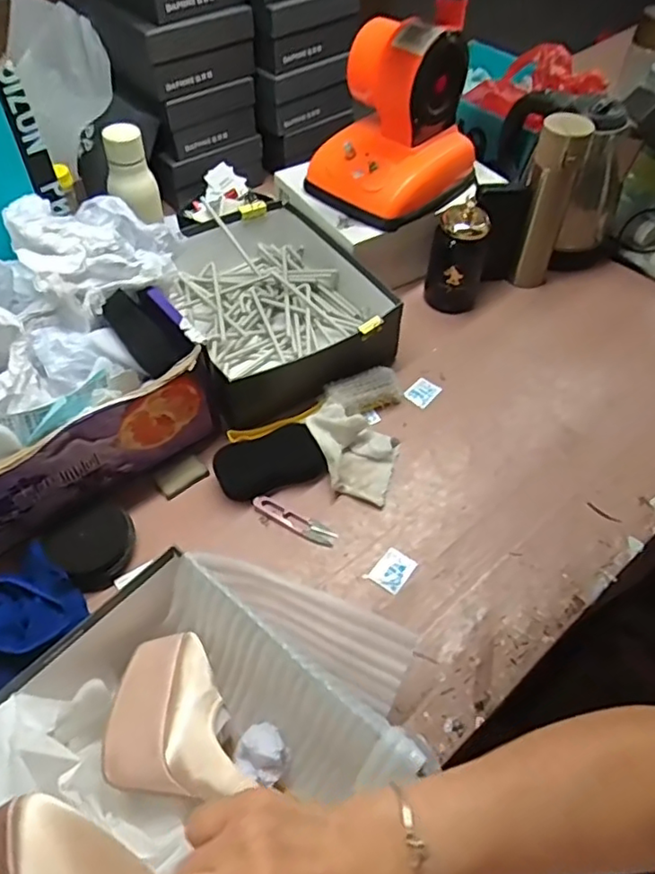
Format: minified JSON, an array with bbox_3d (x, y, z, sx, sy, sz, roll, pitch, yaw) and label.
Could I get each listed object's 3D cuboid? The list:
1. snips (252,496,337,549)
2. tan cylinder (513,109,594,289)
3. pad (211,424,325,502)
[{"bbox_3d":[-0.038,0.095,0.689,0.104,0.007,0.024,25,56,17],"label":"snips"},{"bbox_3d":[0.313,-0.335,0.872,0.064,0.238,0.069,13,53,9],"label":"tan cylinder"},{"bbox_3d":[-0.069,0.029,0.712,0.121,0.017,0.069,-18,83,-10],"label":"pad"}]

